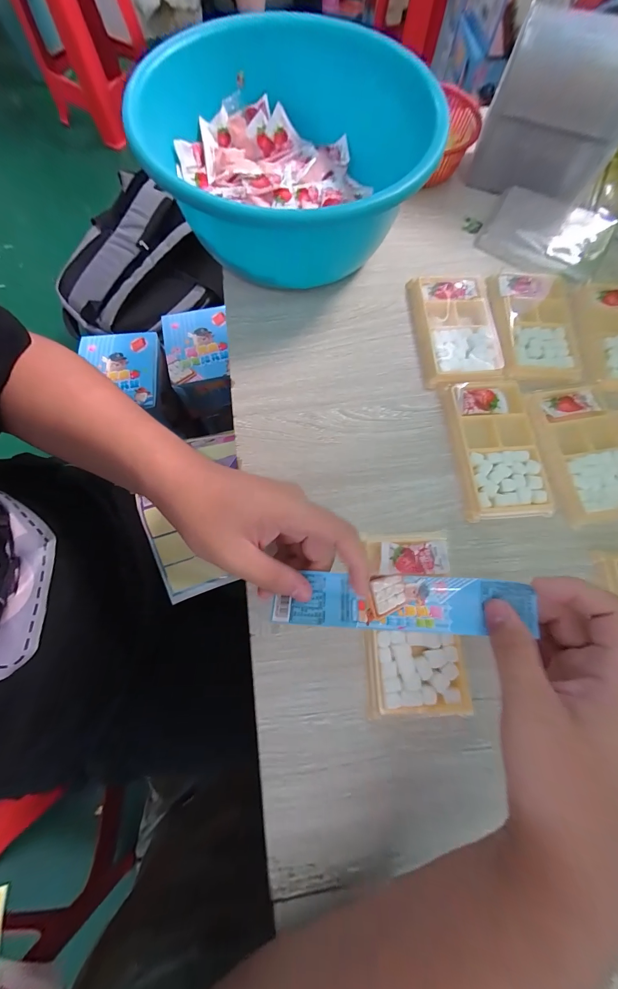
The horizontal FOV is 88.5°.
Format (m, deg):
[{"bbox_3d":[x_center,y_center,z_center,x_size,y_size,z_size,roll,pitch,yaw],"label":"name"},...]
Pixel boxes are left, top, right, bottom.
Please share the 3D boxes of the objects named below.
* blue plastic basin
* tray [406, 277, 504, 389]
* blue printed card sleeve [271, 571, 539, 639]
[{"bbox_3d":[-0.015,-0.341,0.336,0.260,0.110,0.287,-8,74,-3],"label":"blue plastic basin"},{"bbox_3d":[0.156,-0.177,0.340,0.080,0.010,0.137,-3,74,-1],"label":"tray"},{"bbox_3d":[0.059,0.071,0.209,0.162,0.009,0.038,-3,74,6],"label":"blue printed card sleeve"}]

